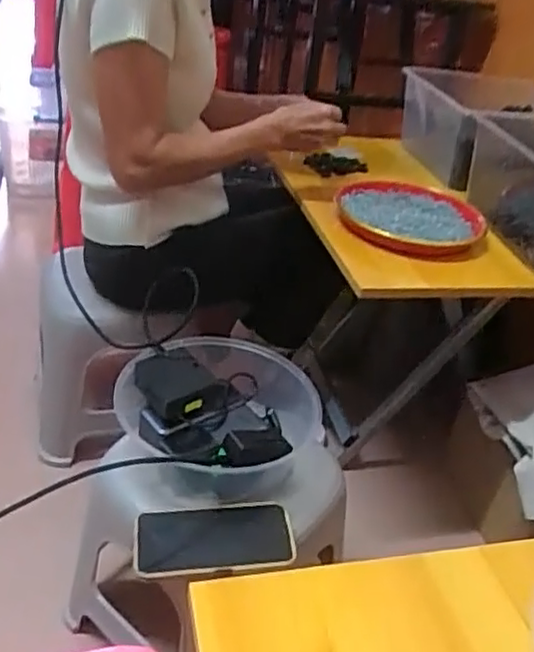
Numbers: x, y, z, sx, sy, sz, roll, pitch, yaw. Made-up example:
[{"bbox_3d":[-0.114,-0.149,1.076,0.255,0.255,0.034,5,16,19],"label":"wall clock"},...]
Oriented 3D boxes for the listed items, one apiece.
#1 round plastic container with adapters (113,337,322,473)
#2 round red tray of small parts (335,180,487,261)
[{"bbox_3d":[-0.068,0.113,0.808,0.217,0.101,0.224,5,33,-3],"label":"round plastic container with adapters"},{"bbox_3d":[0.212,-0.171,0.993,0.212,0.032,0.210,7,33,-1],"label":"round red tray of small parts"}]

